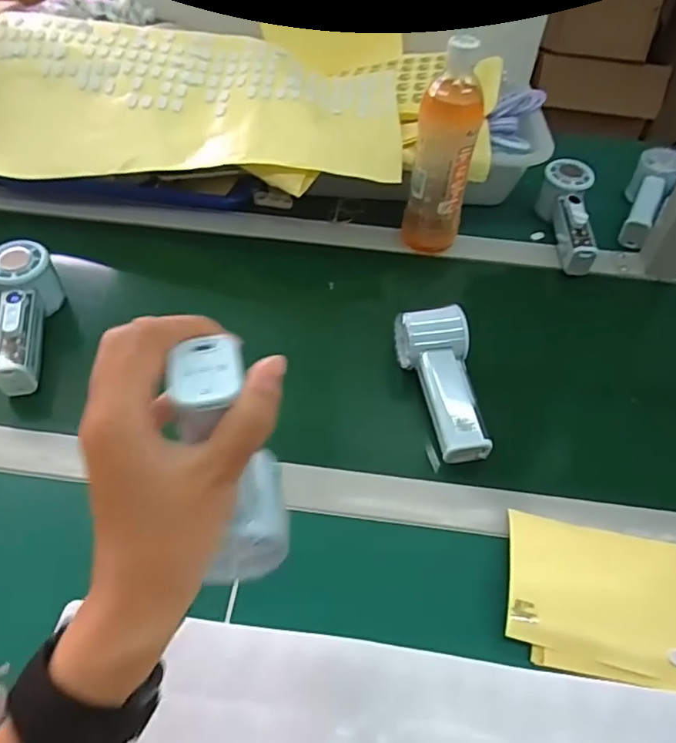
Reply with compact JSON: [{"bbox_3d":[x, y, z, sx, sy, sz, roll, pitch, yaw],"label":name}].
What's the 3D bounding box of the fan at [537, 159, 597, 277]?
[{"bbox_3d":[0.277,-0.182,0.676,0.051,0.055,0.157,3,65,-3],"label":"fan"}]

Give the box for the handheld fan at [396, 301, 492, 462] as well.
[{"bbox_3d":[0.095,0.013,0.513,0.059,0.062,0.141,-5,52,-9],"label":"handheld fan"}]

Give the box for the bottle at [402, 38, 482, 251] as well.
[{"bbox_3d":[0.111,-0.220,0.589,0.052,0.206,0.053,-23,57,-21],"label":"bottle"}]

